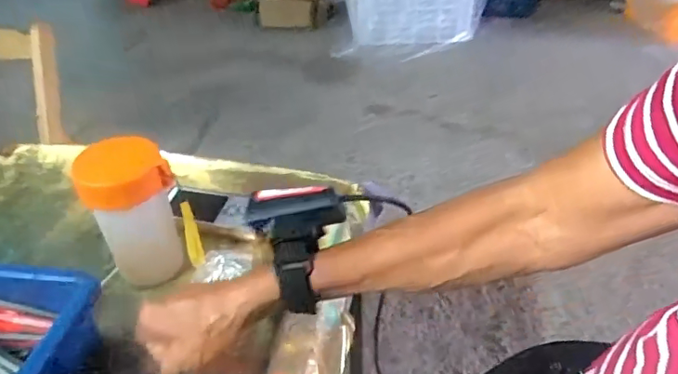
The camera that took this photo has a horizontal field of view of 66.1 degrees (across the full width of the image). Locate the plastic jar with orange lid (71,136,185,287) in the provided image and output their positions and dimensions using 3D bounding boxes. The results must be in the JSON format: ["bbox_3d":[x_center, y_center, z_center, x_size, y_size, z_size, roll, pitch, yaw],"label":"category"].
[{"bbox_3d":[-0.182,0.025,0.470,0.070,0.136,0.060,-23,42,-23],"label":"plastic jar with orange lid"}]

